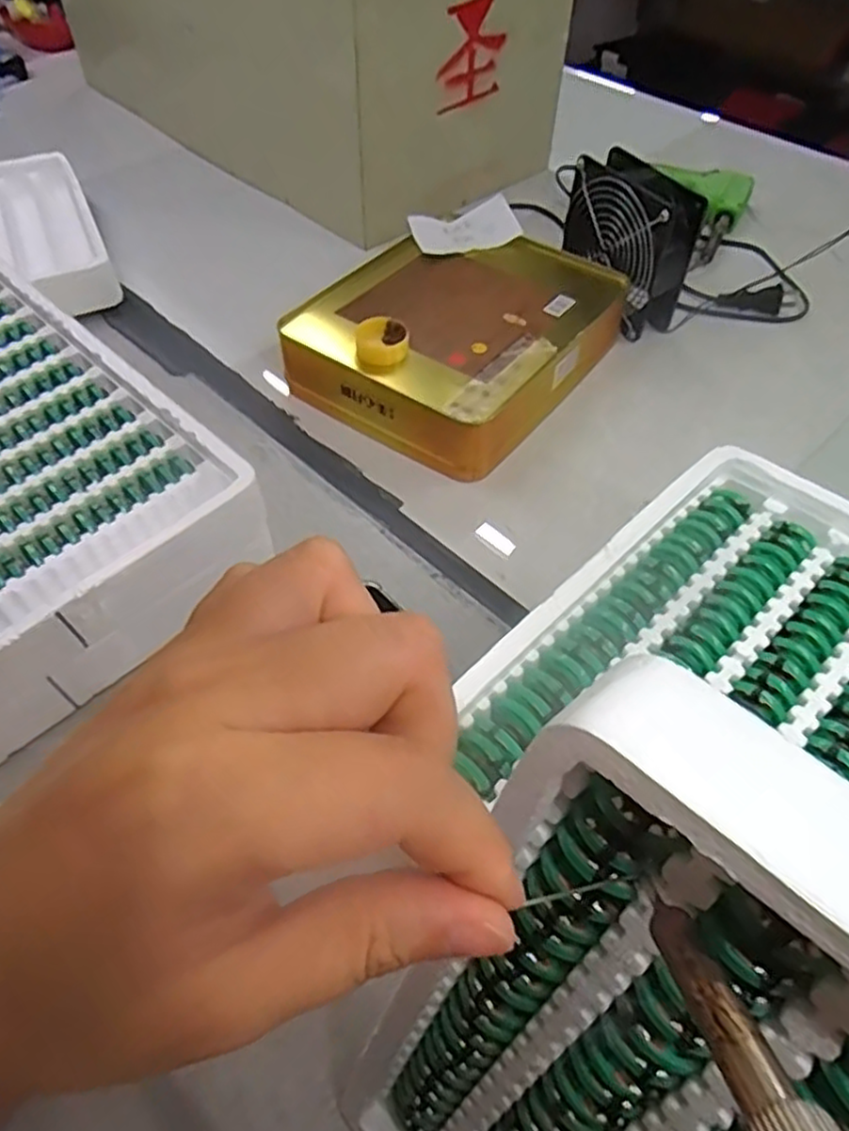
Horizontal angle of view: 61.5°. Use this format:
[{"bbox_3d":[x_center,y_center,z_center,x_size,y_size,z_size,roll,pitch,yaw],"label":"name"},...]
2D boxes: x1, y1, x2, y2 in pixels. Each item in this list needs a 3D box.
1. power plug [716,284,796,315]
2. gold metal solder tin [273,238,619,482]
[{"bbox_3d":[0.314,-0.251,0.673,0.070,0.027,0.016,7,51,5],"label":"power plug"},{"bbox_3d":[0.029,-0.194,0.599,0.202,0.062,0.260,31,56,22],"label":"gold metal solder tin"}]

